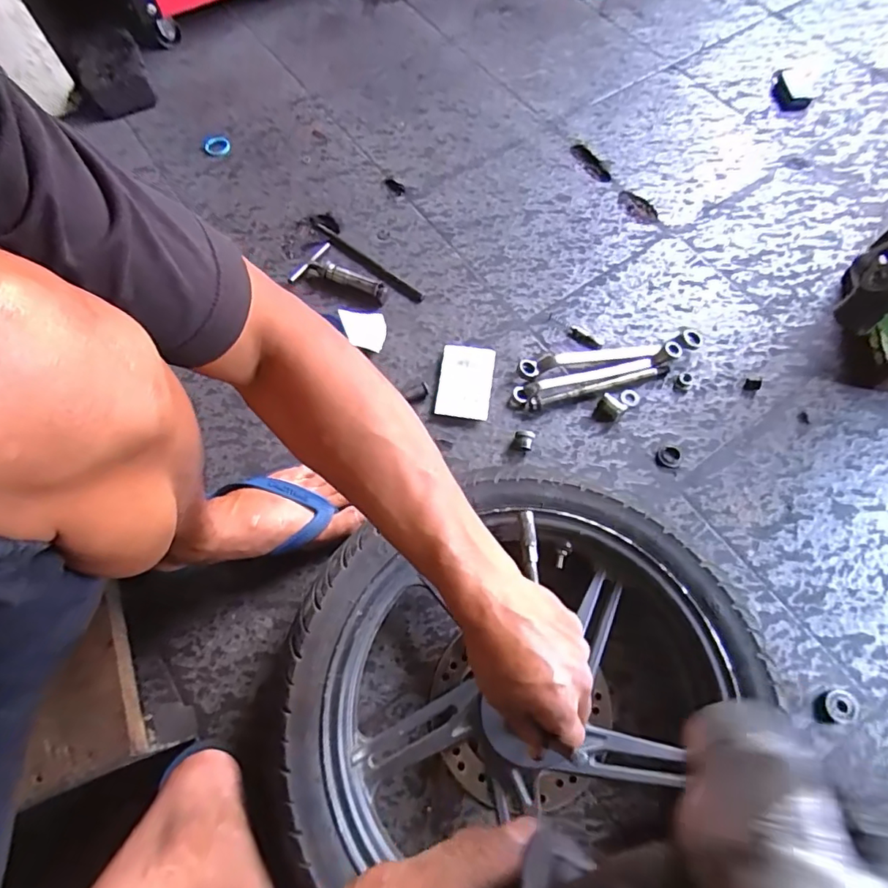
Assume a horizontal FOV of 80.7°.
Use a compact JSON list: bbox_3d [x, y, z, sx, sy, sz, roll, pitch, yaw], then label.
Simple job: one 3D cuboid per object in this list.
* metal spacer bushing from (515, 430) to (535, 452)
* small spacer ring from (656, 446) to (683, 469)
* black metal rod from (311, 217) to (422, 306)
[{"bbox_3d":[0.101,-0.005,0.657,0.023,0.021,0.023,17,68,7],"label":"metal spacer bushing"},{"bbox_3d":[0.285,0.017,0.659,0.029,0.005,0.032,42,73,16],"label":"small spacer ring"},{"bbox_3d":[-0.119,-0.276,0.776,0.231,0.012,0.022,39,72,15],"label":"black metal rod"}]

